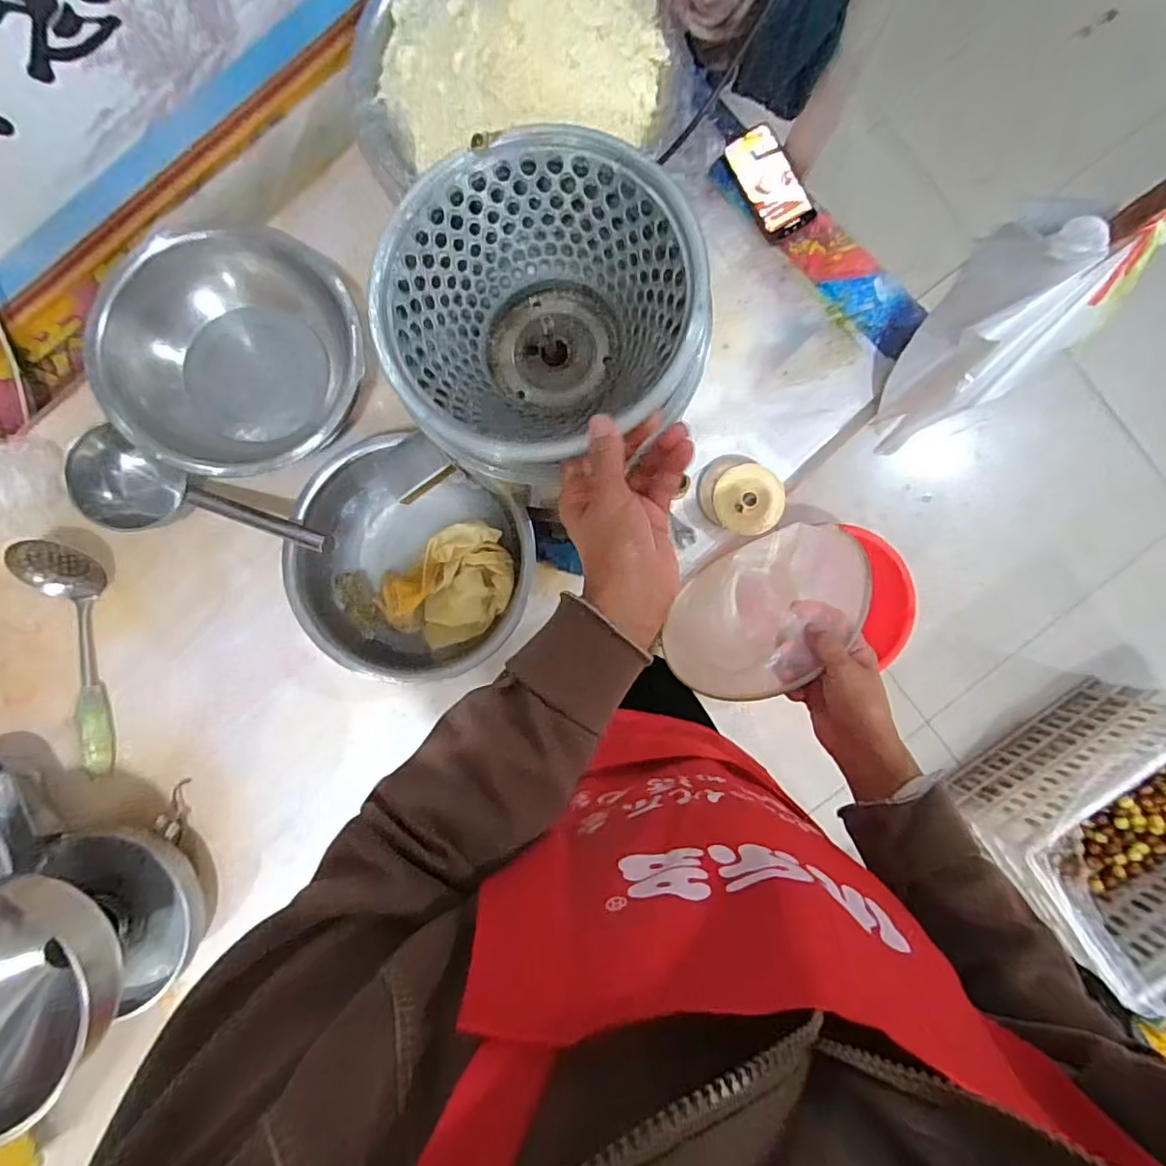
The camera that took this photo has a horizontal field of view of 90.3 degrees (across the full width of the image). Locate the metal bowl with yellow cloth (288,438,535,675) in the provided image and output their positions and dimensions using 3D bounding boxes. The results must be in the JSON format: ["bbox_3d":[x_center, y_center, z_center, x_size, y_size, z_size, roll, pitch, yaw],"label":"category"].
[{"bbox_3d":[-0.231,-0.016,0.802,0.294,0.106,0.275,0,90,0],"label":"metal bowl with yellow cloth"}]

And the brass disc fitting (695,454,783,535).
[{"bbox_3d":[0.222,-0.125,0.822,0.119,0.029,0.106,22,90,0],"label":"brass disc fitting"}]

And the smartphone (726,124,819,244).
[{"bbox_3d":[0.270,-0.577,0.834,0.077,0.011,0.153,-30,90,0],"label":"smartphone"}]

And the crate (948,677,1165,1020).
[{"bbox_3d":[1.087,0.488,1.179,0.498,0.305,0.360,-36,90,0],"label":"crate"}]

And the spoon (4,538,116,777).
[{"bbox_3d":[-0.704,0.103,0.802,0.084,0.054,0.328,-11,90,0],"label":"spoon"}]

